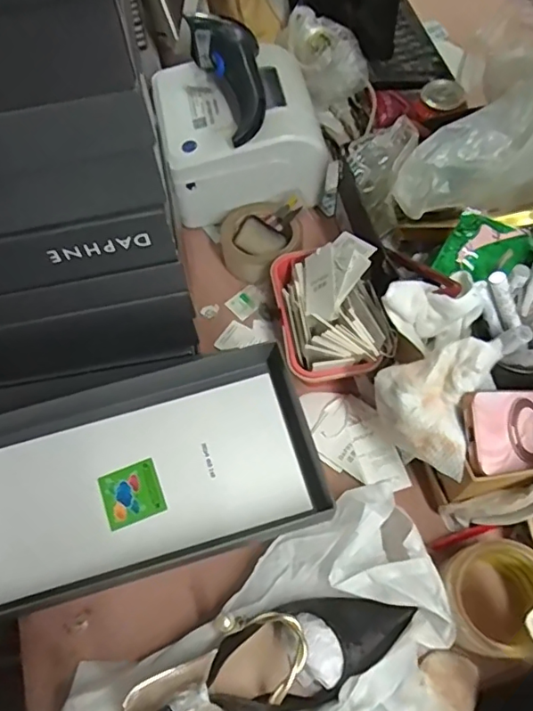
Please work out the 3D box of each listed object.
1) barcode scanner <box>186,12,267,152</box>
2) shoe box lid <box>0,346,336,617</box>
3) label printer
[{"bbox_3d":[-0.032,-0.320,0.645,0.071,0.067,0.154,-22,82,-8],"label":"barcode scanner"},{"bbox_3d":[-0.122,0.102,0.488,0.320,0.025,0.170,-16,63,-5],"label":"shoe box lid"},{"bbox_3d":[-0.022,-0.276,0.707,0.174,0.121,0.158,-9,63,-2],"label":"label printer"}]

